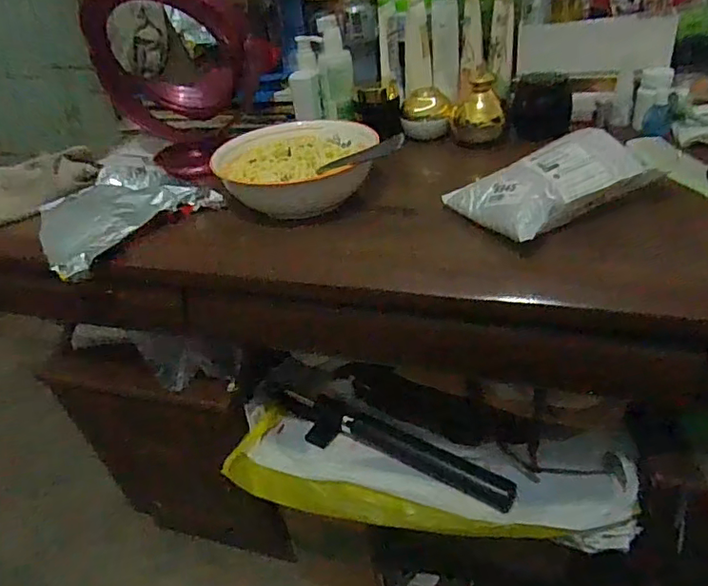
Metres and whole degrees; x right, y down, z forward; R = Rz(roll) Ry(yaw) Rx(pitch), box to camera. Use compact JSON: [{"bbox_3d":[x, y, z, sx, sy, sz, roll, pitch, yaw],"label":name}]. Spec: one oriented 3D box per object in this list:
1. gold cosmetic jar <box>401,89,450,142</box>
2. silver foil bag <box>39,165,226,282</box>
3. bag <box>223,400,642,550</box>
[{"bbox_3d":[0.094,-0.234,0.723,0.066,0.051,0.055,-2,35,7],"label":"gold cosmetic jar"},{"bbox_3d":[-0.282,-0.101,0.648,0.184,0.040,0.190,-30,41,-30],"label":"silver foil bag"},{"bbox_3d":[0.080,0.213,0.668,0.465,0.104,0.098,4,36,15],"label":"bag"}]

